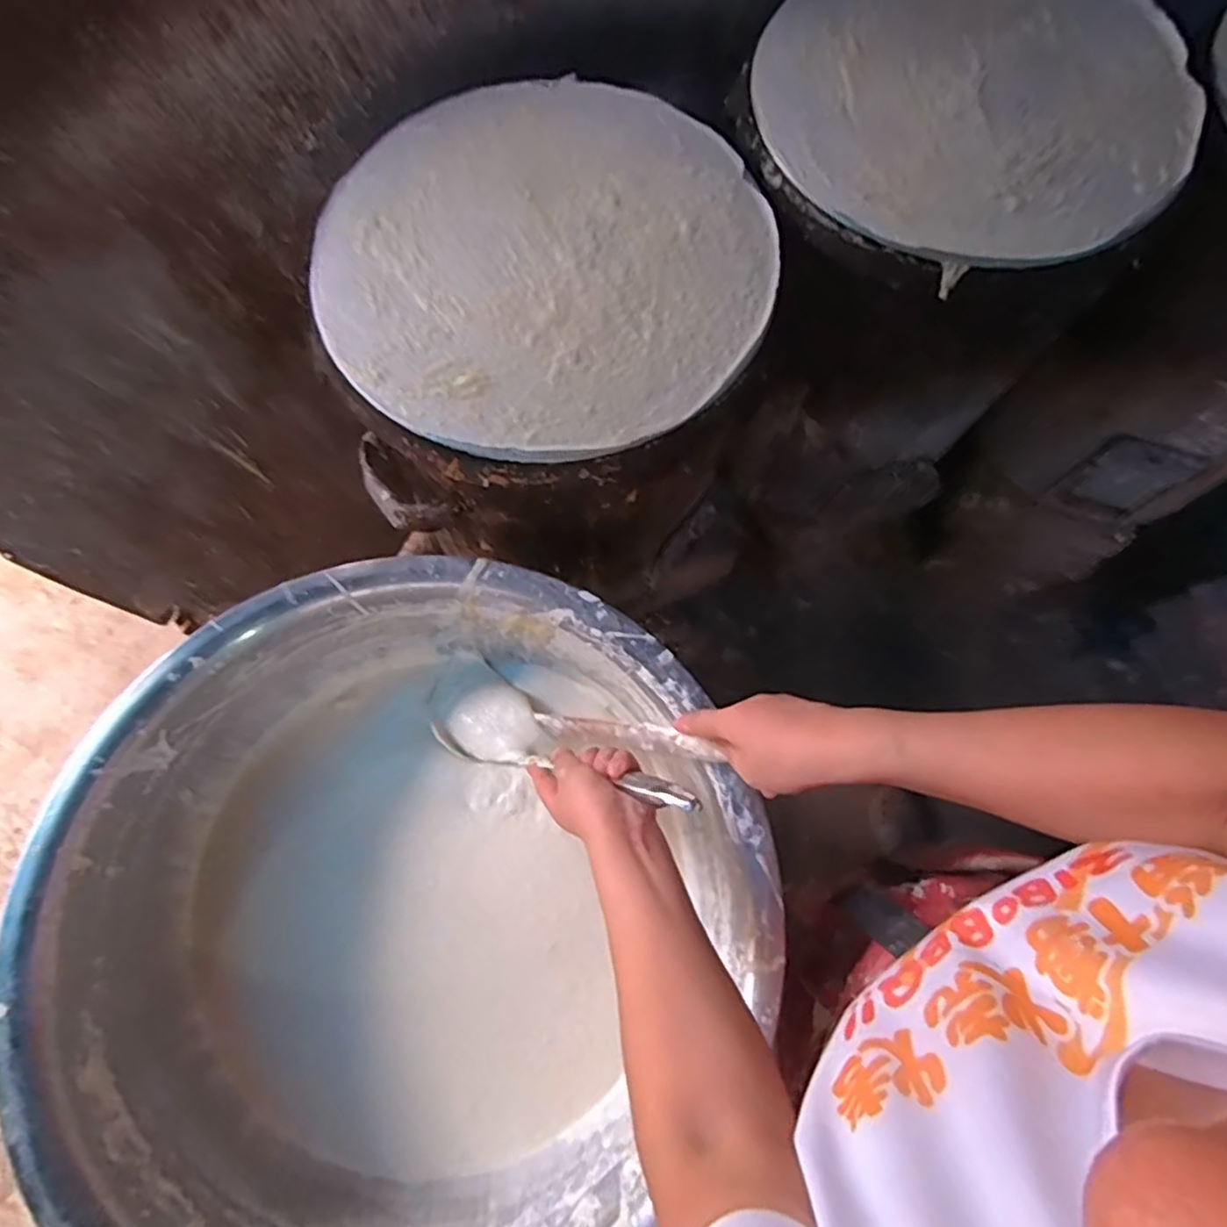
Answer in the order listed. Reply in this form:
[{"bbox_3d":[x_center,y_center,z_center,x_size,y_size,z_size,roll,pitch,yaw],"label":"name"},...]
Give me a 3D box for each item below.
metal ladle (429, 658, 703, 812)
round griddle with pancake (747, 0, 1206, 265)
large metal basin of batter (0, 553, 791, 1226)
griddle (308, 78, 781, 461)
[{"bbox_3d":[-0.051,0.114,0.584,0.304,0.060,0.087,14,70,44],"label":"metal ladle"},{"bbox_3d":[0.315,-0.458,0.597,0.360,0.026,0.352,0,75,-1],"label":"round griddle with pancake"},{"bbox_3d":[-0.163,0.237,0.600,0.511,0.216,0.535,0,75,-1],"label":"large metal basin of batter"},{"bbox_3d":[-0.055,-0.294,0.561,0.359,0.025,0.364,0,75,-1],"label":"griddle"}]

